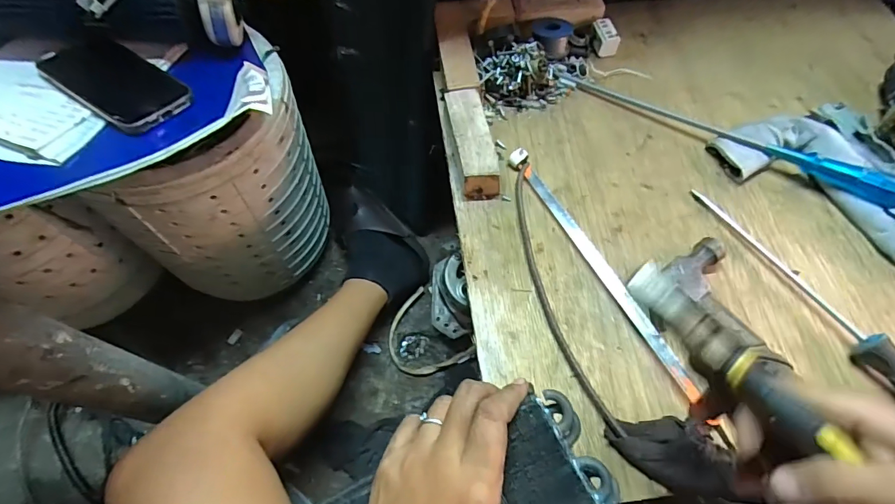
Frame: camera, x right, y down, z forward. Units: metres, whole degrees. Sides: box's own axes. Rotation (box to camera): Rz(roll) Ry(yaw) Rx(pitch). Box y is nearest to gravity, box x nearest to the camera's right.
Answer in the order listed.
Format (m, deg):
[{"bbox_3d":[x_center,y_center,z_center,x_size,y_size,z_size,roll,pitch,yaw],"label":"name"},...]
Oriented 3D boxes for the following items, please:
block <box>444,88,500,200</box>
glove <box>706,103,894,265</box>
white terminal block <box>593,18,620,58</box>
[{"bbox_3d":[0.027,-0.120,0.494,0.038,0.037,0.127,-10,63,-4],"label":"block"},{"bbox_3d":[0.402,-0.063,0.453,0.171,0.047,0.218,-13,64,-6],"label":"glove"},{"bbox_3d":[0.206,-0.281,0.583,0.024,0.027,0.043,-8,63,-3],"label":"white terminal block"}]

